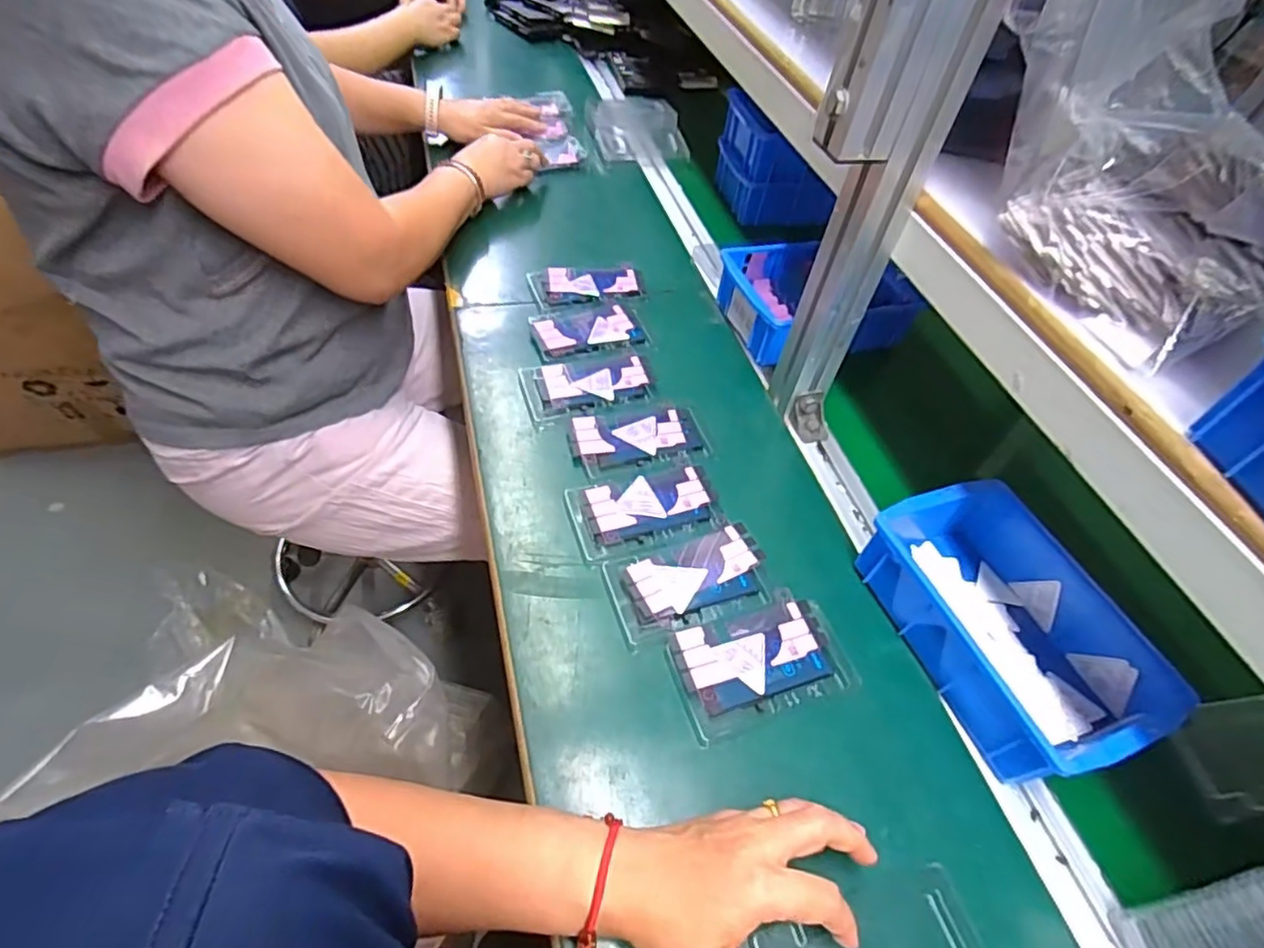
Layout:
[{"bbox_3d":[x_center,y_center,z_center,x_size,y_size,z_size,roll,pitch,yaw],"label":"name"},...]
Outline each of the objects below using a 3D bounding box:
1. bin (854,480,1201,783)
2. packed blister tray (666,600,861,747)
[{"bbox_3d":[0.277,0.107,0.468,0.131,0.059,0.200,-15,55,-16],"label":"bin"},{"bbox_3d":[0.096,0.137,0.459,0.130,0.008,0.076,-14,55,-16],"label":"packed blister tray"}]

